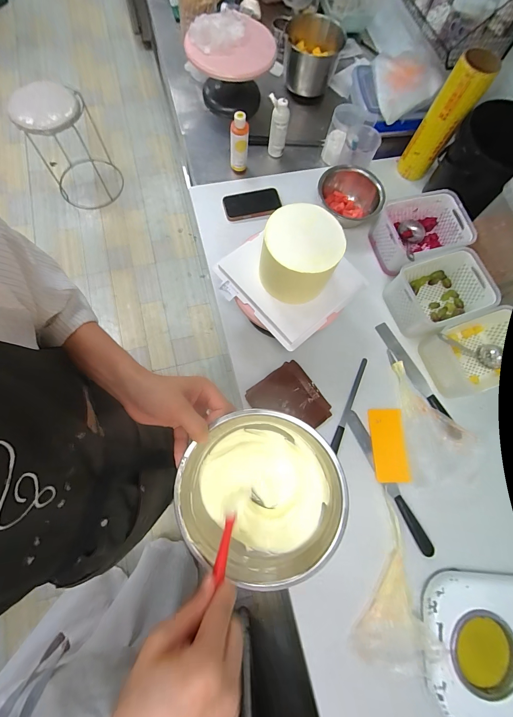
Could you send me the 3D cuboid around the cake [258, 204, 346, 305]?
[{"bbox_3d":[0.069,-0.186,0.520,0.137,0.119,0.129,13,74,-1],"label":"cake"}]

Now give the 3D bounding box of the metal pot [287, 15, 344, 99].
[{"bbox_3d":[0.163,-0.902,0.887,0.163,0.128,0.171,1,74,-5],"label":"metal pot"}]

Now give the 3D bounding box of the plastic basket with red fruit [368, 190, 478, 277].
[{"bbox_3d":[0.411,-0.315,0.744,0.199,0.092,0.165,-16,76,-9],"label":"plastic basket with red fruit"}]

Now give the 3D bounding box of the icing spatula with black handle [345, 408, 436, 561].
[{"bbox_3d":[0.282,0.261,0.631,0.032,0.016,0.312,-26,78,-11],"label":"icing spatula with black handle"}]

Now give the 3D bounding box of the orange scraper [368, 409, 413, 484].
[{"bbox_3d":[0.293,0.191,0.653,0.076,0.005,0.155,-1,74,-5],"label":"orange scraper"}]

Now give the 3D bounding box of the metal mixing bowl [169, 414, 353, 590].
[{"bbox_3d":[0.004,0.161,0.351,0.180,0.078,0.179,0,74,-1],"label":"metal mixing bowl"}]

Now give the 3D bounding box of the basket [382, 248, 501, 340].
[{"bbox_3d":[0.435,-0.154,0.702,0.205,0.091,0.158,-19,77,-10],"label":"basket"}]

